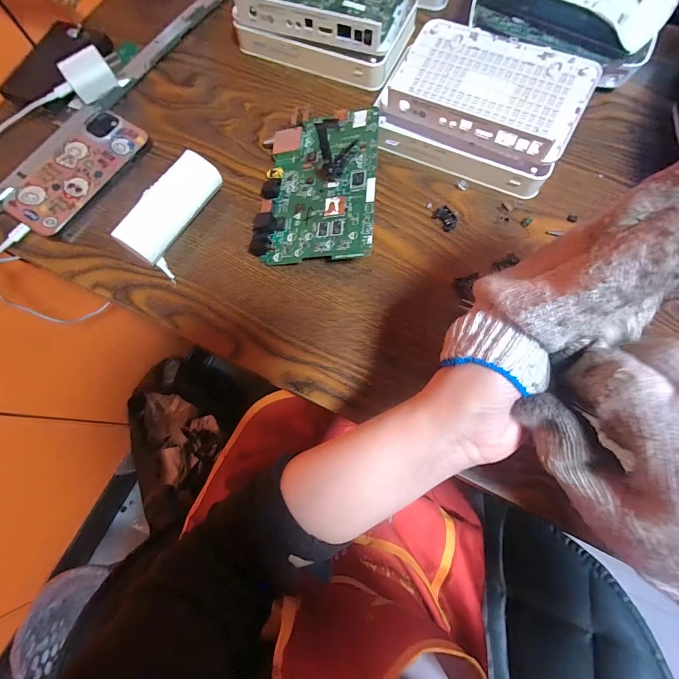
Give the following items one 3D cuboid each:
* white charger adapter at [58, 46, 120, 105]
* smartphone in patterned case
[{"bbox_3d":[-0.260,-0.276,0.357,0.043,0.028,0.036,-33,76,-9],"label":"white charger adapter"},{"bbox_3d":[-0.263,-0.171,0.342,0.071,0.008,0.143,33,74,4],"label":"smartphone in patterned case"}]

